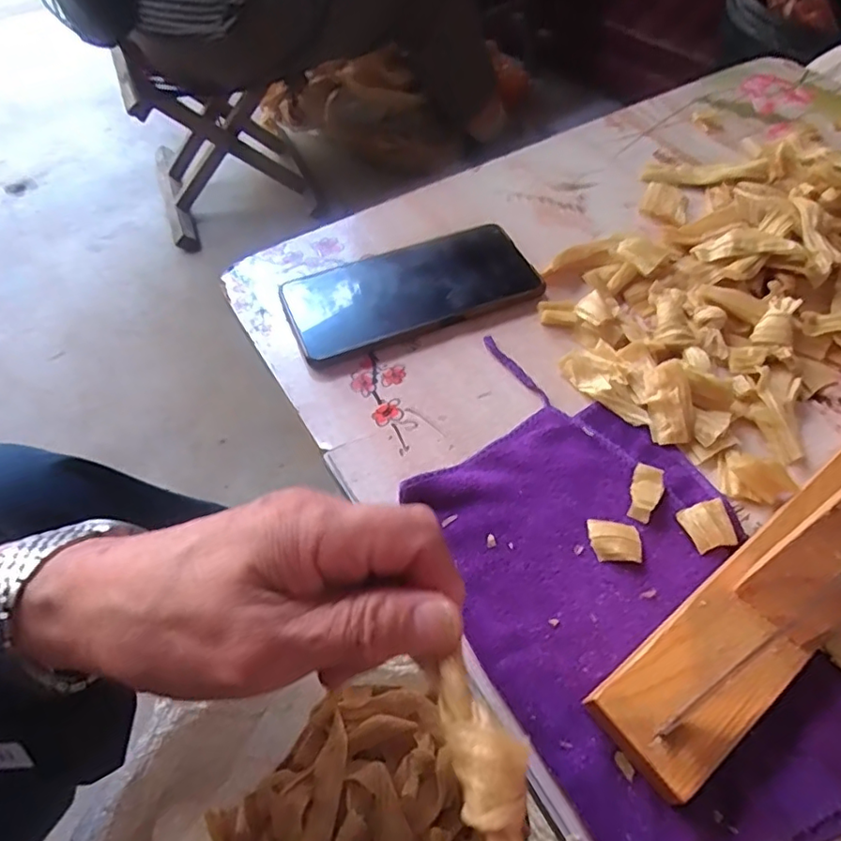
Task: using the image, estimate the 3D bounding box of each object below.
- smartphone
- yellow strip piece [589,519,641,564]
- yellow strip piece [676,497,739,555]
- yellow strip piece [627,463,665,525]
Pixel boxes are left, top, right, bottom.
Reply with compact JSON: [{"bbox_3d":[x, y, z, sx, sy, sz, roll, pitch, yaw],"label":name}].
[{"bbox_3d":[-0.006,-0.089,0.389,0.162,0.011,0.077,-20,58,-12],"label":"smartphone"},{"bbox_3d":[0.096,0.059,0.286,0.025,0.008,0.021,2,56,2],"label":"yellow strip piece"},{"bbox_3d":[0.144,0.053,0.290,0.022,0.007,0.022,-15,57,-9],"label":"yellow strip piece"},{"bbox_3d":[0.117,0.038,0.299,0.015,0.007,0.030,16,58,11],"label":"yellow strip piece"}]

